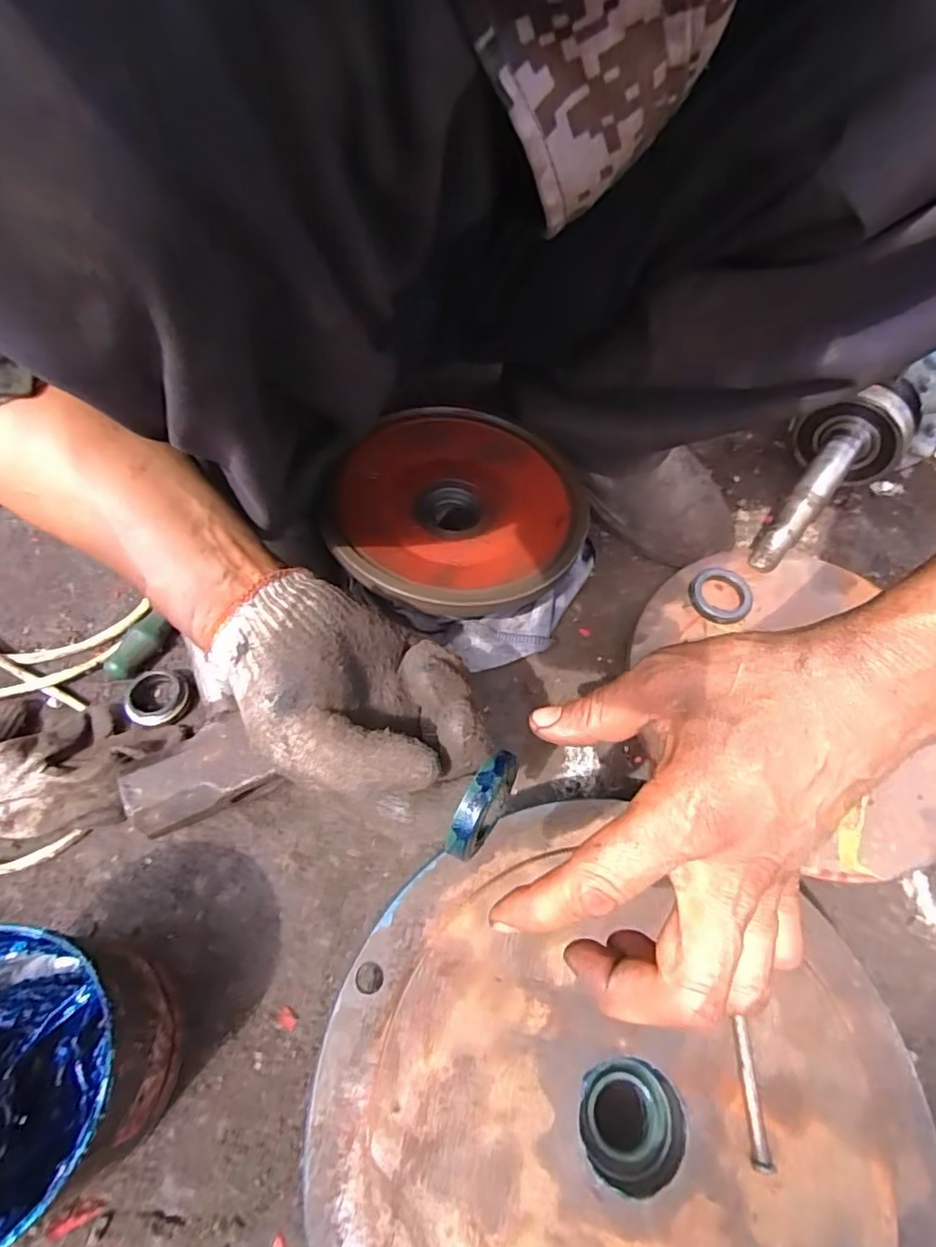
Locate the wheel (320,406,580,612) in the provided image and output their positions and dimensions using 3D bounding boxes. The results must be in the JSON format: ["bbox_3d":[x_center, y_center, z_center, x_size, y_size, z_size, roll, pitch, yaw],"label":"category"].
[{"bbox_3d":[-0.009,-0.088,0.467,0.187,0.041,0.193,1,60,-3],"label":"wheel"}]

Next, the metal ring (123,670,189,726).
[{"bbox_3d":[-0.223,0.052,0.425,0.043,0.018,0.038,39,65,17],"label":"metal ring"}]

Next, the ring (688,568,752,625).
[{"bbox_3d":[0.185,-0.021,0.442,0.040,0.013,0.047,-22,64,-15],"label":"ring"}]

